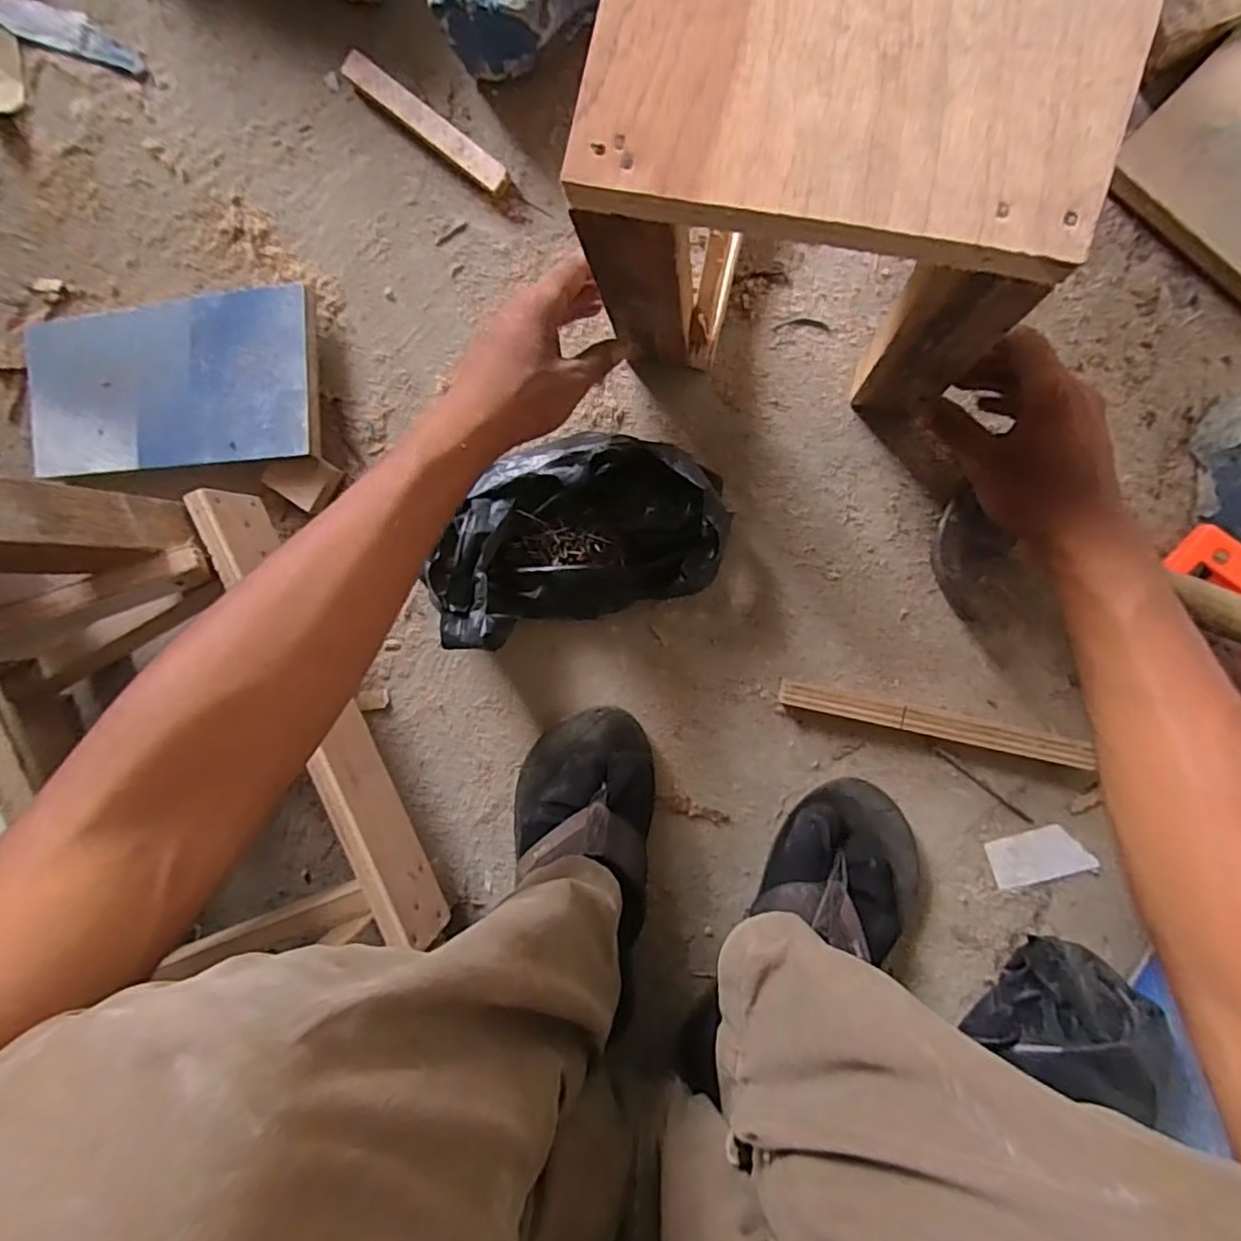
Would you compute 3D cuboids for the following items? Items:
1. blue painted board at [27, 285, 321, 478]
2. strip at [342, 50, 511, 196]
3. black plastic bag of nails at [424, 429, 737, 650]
[{"bbox_3d":[-0.380,-0.197,0.529,0.278,0.012,0.135,-1,91,11],"label":"blue painted board"},{"bbox_3d":[-0.152,-0.390,0.503,0.158,0.019,0.024,38,99,4],"label":"strip"},{"bbox_3d":[-0.034,-0.070,0.481,0.223,0.069,0.138,-15,92,9],"label":"black plastic bag of nails"}]

